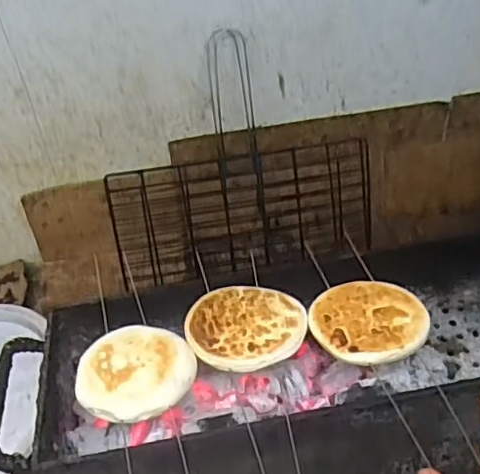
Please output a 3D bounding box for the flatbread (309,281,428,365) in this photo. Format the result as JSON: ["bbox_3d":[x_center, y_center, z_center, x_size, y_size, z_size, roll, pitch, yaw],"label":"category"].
[{"bbox_3d":[0.127,0.080,0.580,0.110,0.007,0.101,-3,42,3],"label":"flatbread"}]

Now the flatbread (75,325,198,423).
[{"bbox_3d":[-0.100,0.126,0.555,0.107,0.013,0.098,-3,42,3],"label":"flatbread"}]

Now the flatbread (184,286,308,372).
[{"bbox_3d":[0.007,0.087,0.581,0.116,0.018,0.091,-7,42,-2],"label":"flatbread"}]

